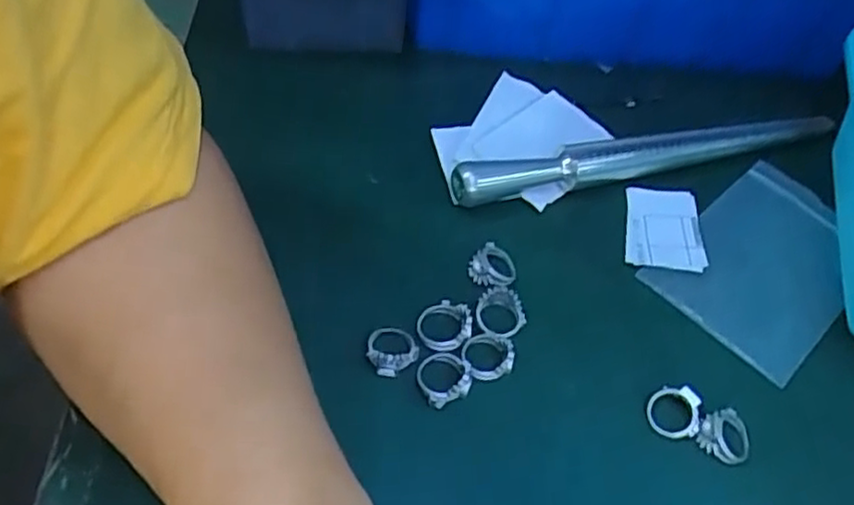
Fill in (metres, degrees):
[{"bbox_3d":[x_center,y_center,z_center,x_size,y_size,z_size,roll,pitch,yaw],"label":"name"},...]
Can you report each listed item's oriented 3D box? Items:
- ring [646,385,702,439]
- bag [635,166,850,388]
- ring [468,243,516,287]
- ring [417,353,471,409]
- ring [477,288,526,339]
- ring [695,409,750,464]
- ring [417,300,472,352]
[{"bbox_3d":[0.102,0.066,0.292,0.021,0.004,0.021,-5,71,15],"label":"ring"},{"bbox_3d":[0.172,0.002,0.350,0.126,0.005,0.077,-36,64,-30],"label":"bag"},{"bbox_3d":[0.031,0.007,0.330,0.021,0.008,0.022,4,51,-5],"label":"ring"},{"bbox_3d":[0.007,0.051,0.295,0.022,0.008,0.022,4,51,-5],"label":"ring"},{"bbox_3d":[0.033,0.027,0.316,0.021,0.005,0.026,26,53,13],"label":"ring"},{"bbox_3d":[0.123,0.075,0.289,0.023,0.007,0.020,-29,61,-27],"label":"ring"},{"bbox_3d":[0.008,0.032,0.308,0.023,0.006,0.023,4,51,-5],"label":"ring"}]

